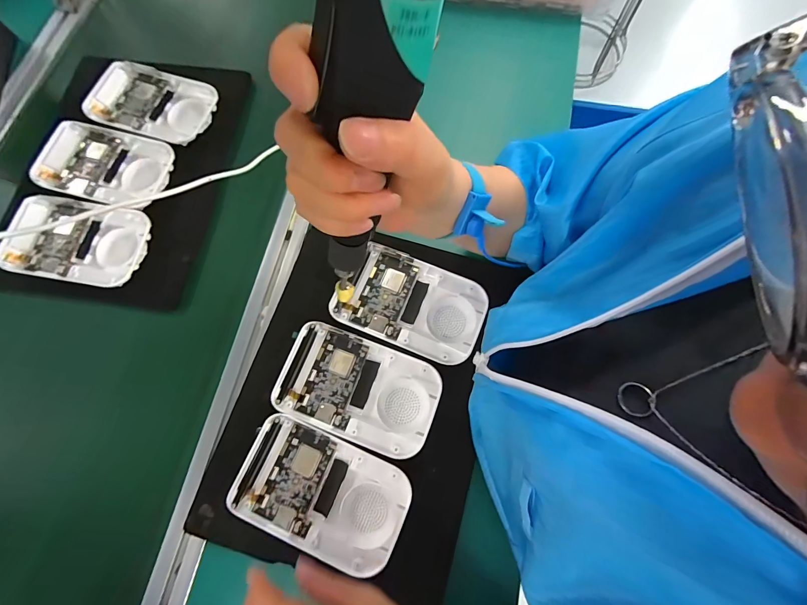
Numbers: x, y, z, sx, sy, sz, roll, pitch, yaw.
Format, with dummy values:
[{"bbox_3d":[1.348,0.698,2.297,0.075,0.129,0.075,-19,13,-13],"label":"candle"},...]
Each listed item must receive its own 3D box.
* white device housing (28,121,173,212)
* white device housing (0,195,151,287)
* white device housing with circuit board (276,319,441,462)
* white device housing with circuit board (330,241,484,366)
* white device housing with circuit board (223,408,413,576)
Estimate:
[{"bbox_3d":[-0.370,-0.173,0.449,0.161,0.014,0.096,14,75,6],"label":"white device housing"},{"bbox_3d":[-0.380,-0.073,0.420,0.159,0.013,0.096,9,75,4],"label":"white device housing"},{"bbox_3d":[-0.044,0.086,0.363,0.153,0.015,0.097,19,76,7],"label":"white device housing with circuit board"},{"bbox_3d":[0.009,0.001,0.395,0.150,0.013,0.096,22,76,8],"label":"white device housing with circuit board"},{"bbox_3d":[-0.075,0.177,0.337,0.154,0.015,0.097,21,76,7],"label":"white device housing with circuit board"}]

